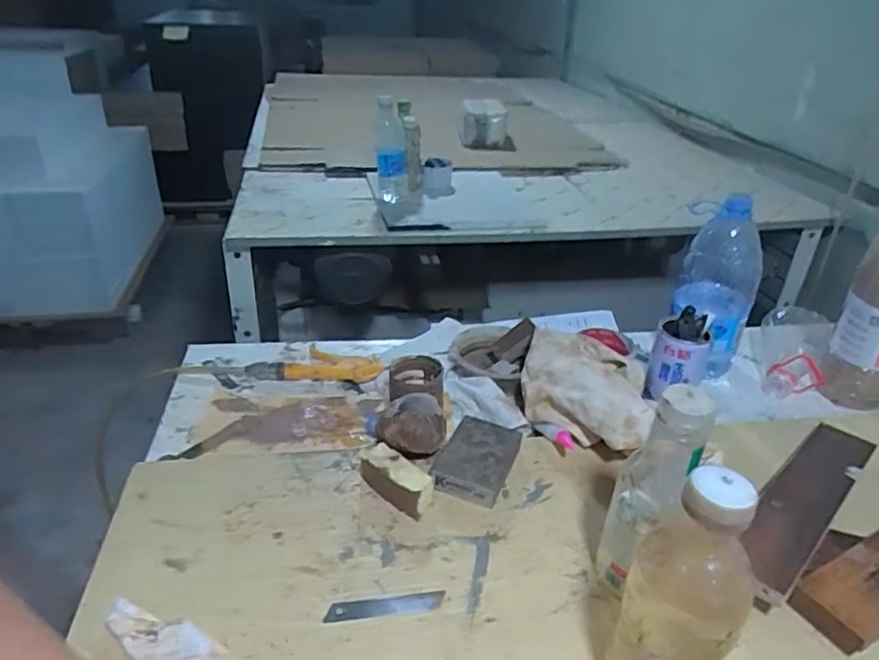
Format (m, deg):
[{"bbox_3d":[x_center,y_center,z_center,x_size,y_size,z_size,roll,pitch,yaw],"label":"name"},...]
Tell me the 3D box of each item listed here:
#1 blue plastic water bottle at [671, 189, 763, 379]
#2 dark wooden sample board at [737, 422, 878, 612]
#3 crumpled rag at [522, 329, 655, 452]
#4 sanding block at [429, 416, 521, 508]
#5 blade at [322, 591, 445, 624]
[{"bbox_3d":[0.378,-0.061,0.842,0.082,0.224,0.088,-14,35,-26],"label":"blue plastic water bottle"},{"bbox_3d":[0.361,0.168,0.620,0.060,0.016,0.301,31,37,34],"label":"dark wooden sample board"},{"bbox_3d":[0.171,0.071,0.744,0.139,0.069,0.199,9,32,9],"label":"crumpled rag"},{"bbox_3d":[0.041,0.138,0.665,0.069,0.027,0.105,15,33,19],"label":"sanding block"},{"bbox_3d":[-0.045,0.232,0.525,0.099,0.004,0.018,-3,32,-10],"label":"blade"}]

